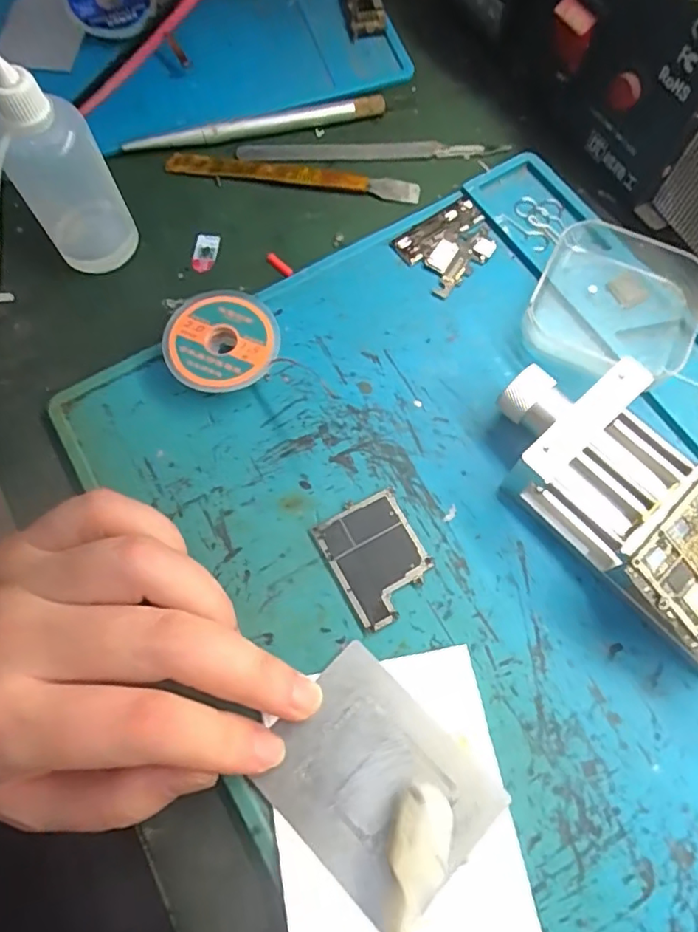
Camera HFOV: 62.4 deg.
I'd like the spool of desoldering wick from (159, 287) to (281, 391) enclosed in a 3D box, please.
[{"bbox_3d":[-0.051,-0.049,0.235,0.044,0.015,0.043,-1,70,2],"label":"spool of desoldering wick"}]

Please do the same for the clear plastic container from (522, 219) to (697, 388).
[{"bbox_3d":[0.110,-0.069,0.235,0.063,0.018,0.067,18,72,9],"label":"clear plastic container"}]

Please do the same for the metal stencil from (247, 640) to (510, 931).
[{"bbox_3d":[0.008,0.101,0.184,0.067,0.004,0.055,42,77,15],"label":"metal stencil"}]

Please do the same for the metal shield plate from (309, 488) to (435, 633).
[{"bbox_3d":[0.010,0.033,0.210,0.033,0.004,0.042,-29,71,-8],"label":"metal shield plate"}]

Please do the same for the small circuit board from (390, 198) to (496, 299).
[{"bbox_3d":[0.046,-0.098,0.255,0.042,0.004,0.035,-33,72,-10],"label":"small circuit board"}]

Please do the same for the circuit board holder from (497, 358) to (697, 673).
[{"bbox_3d":[0.109,0.018,0.195,0.066,0.035,0.137,-43,74,-12],"label":"circuit board holder"}]

